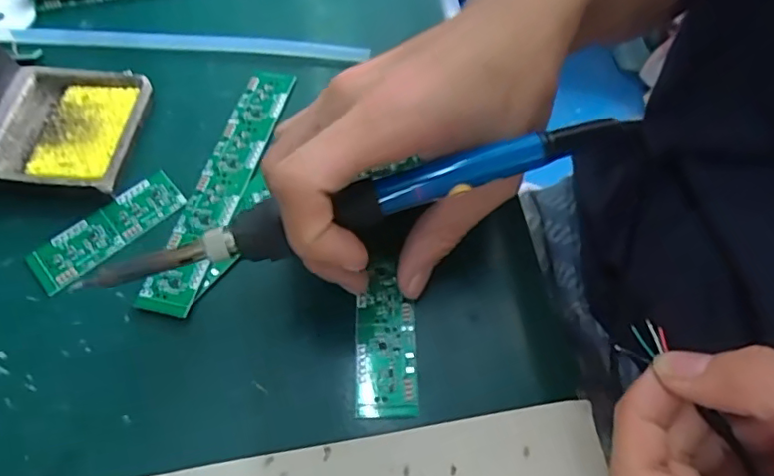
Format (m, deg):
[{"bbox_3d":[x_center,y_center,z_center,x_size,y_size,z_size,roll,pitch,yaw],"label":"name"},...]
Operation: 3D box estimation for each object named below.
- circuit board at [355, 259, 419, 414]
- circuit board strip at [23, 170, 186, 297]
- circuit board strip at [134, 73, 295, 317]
[{"bbox_3d":[-0.001,0.042,0.245,0.025,0.004,0.067,-2,62,1],"label":"circuit board"},{"bbox_3d":[-0.132,-0.005,0.269,0.072,0.004,0.025,-40,68,-18],"label":"circuit board strip"},{"bbox_3d":[-0.081,-0.029,0.281,0.026,0.004,0.141,12,63,8],"label":"circuit board strip"}]

